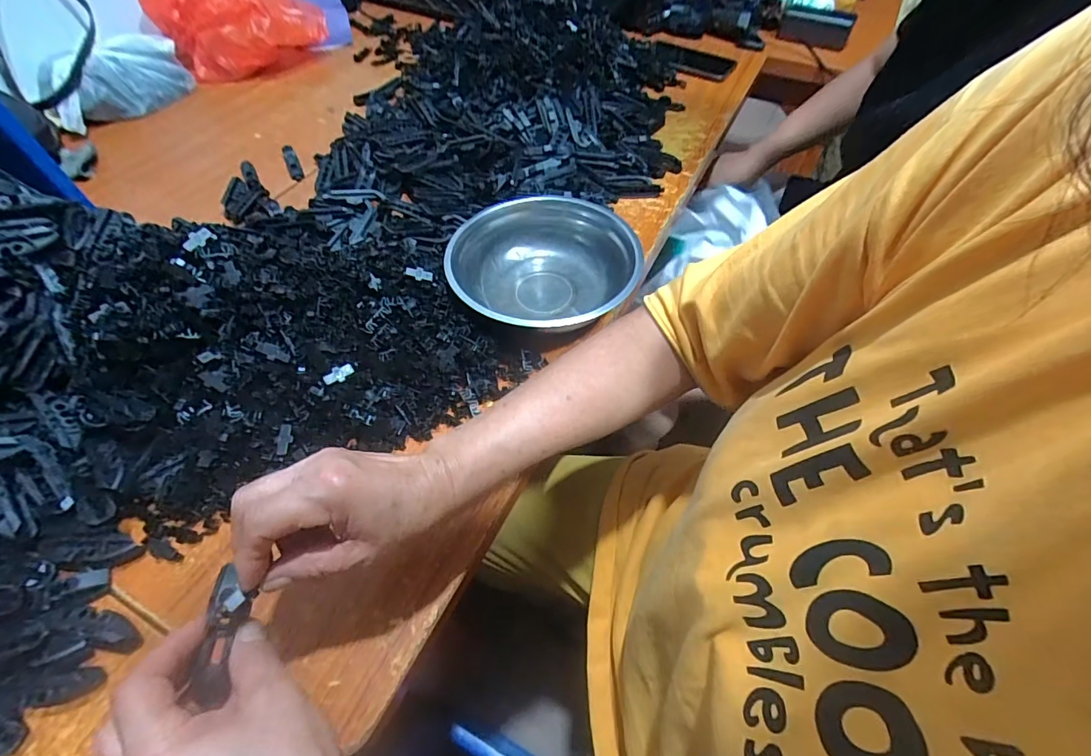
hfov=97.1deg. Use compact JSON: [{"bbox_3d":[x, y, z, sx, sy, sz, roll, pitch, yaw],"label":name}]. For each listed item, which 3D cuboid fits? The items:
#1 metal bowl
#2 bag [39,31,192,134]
[{"bbox_3d":[-0.001,-0.114,0.527,0.196,0.065,0.190,0,54,0],"label":"metal bowl"},{"bbox_3d":[-0.697,-0.486,0.789,0.102,0.091,0.208,35,64,25],"label":"bag"}]

